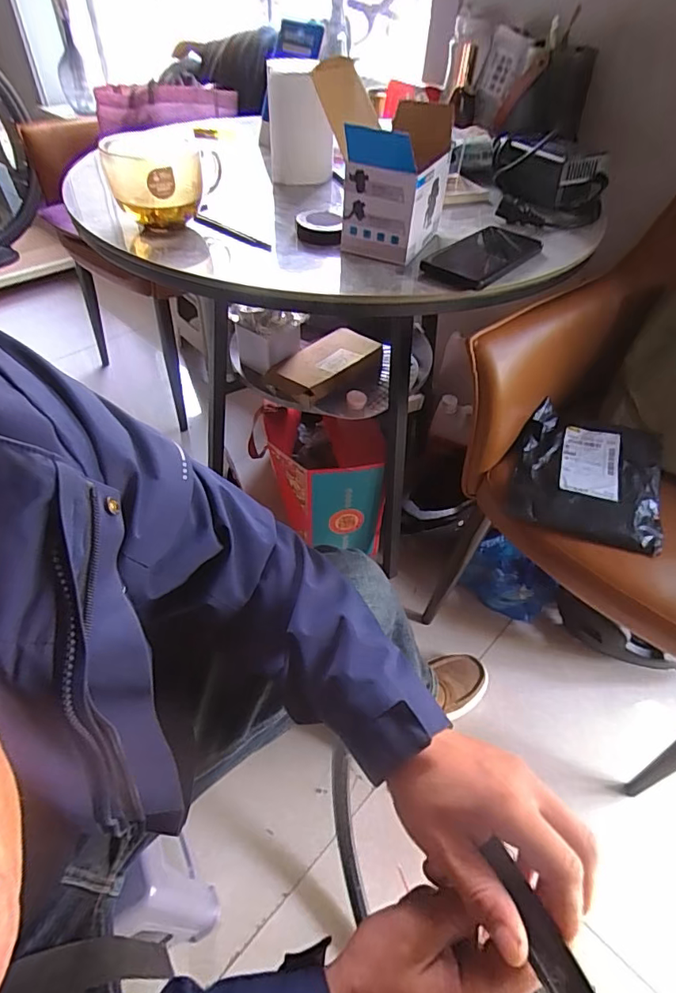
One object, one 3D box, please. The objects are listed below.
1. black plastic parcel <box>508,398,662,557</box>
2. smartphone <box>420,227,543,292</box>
[{"bbox_3d":[0.350,-0.031,0.704,0.197,0.042,0.212,17,48,14],"label":"black plastic parcel"},{"bbox_3d":[0.172,-0.285,0.584,0.081,0.014,0.187,33,54,24],"label":"smartphone"}]

